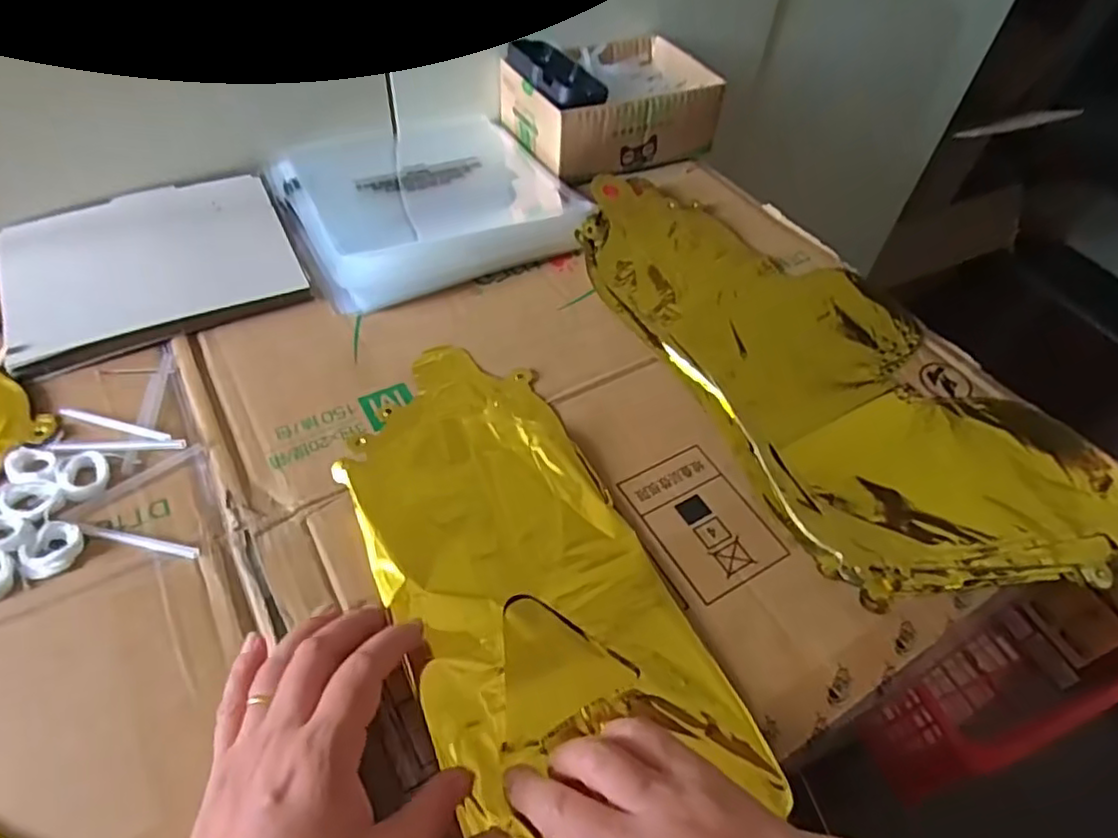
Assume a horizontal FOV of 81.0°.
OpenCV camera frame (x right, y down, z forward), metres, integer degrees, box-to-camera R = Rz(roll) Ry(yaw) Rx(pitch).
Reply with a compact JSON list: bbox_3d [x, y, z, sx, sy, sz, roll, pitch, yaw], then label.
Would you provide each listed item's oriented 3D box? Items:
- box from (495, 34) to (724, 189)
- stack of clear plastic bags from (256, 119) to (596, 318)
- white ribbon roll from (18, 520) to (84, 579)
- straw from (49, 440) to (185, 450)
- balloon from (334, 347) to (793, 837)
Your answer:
[{"bbox_3d":[0.054,-0.308,0.648,0.187,0.062,0.127,-22,55,-21],"label":"box"},{"bbox_3d":[-0.111,-0.190,0.567,0.233,0.027,0.202,-21,54,-20],"label":"stack of clear plastic bags"},{"bbox_3d":[-0.272,0.070,0.350,0.026,0.007,0.031,24,52,15],"label":"white ribbon roll"},{"bbox_3d":[-0.268,0.017,0.398,0.076,0.005,0.008,-2,50,-6],"label":"straw"},{"bbox_3d":[-0.006,0.117,0.358,0.150,0.043,0.403,-16,60,-17],"label":"balloon"}]

